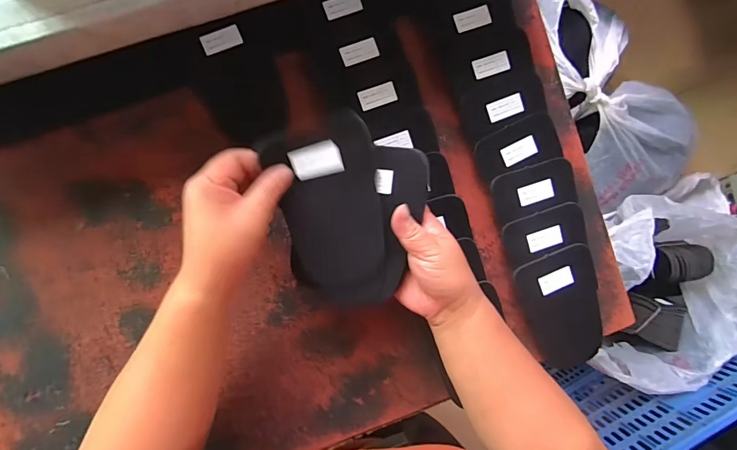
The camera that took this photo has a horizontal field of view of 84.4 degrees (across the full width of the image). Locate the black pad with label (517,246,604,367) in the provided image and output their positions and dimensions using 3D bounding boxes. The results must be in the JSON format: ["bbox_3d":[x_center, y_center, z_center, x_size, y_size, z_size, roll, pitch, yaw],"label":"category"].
[{"bbox_3d":[0.229,0.098,0.473,0.086,0.010,0.134,-19,92,-4],"label":"black pad with label"}]

